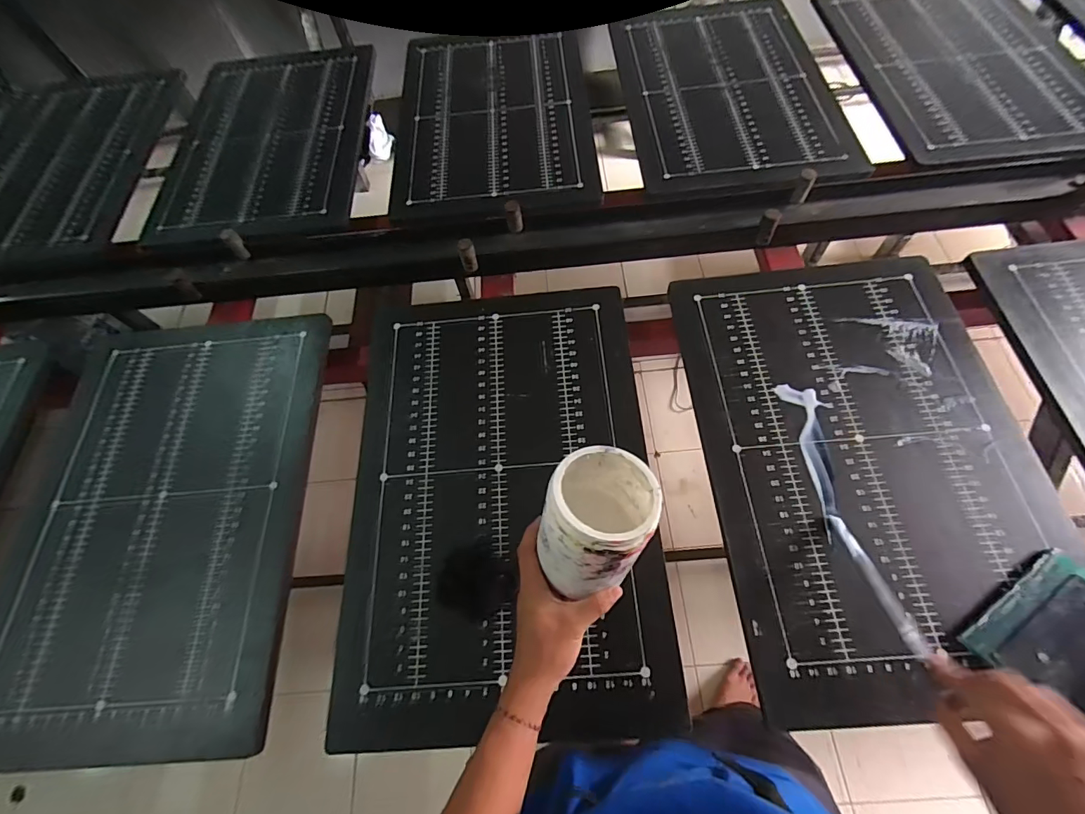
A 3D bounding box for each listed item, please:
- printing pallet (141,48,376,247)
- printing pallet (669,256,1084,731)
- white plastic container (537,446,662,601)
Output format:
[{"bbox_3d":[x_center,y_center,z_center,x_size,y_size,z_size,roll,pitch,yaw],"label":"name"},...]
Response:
[{"bbox_3d":[-0.588,-0.576,0.953,0.402,0.023,0.618,-8,64,-1],"label":"printing pallet"},{"bbox_3d":[0.421,0.049,0.592,0.397,0.019,0.585,-4,64,1],"label":"printing pallet"},{"bbox_3d":[0.052,0.115,0.450,0.100,0.140,0.112,31,49,21],"label":"white plastic container"}]

